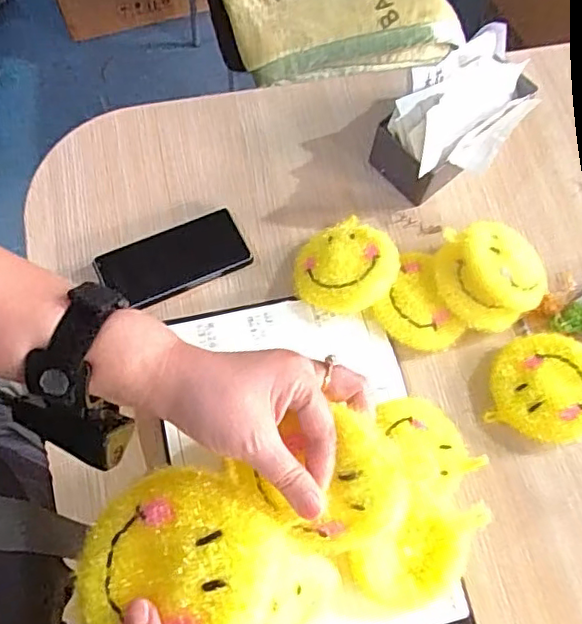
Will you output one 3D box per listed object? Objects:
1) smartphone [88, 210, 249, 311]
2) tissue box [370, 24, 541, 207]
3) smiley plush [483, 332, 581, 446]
[{"bbox_3d":[-0.130,-0.058,0.666,0.159,0.011,0.075,-22,72,-12],"label":"smartphone"},{"bbox_3d":[0.195,-0.222,0.699,0.189,0.092,0.122,-34,74,-14],"label":"tissue box"},{"bbox_3d":[0.272,0.080,0.630,0.111,0.032,0.110,1,69,-2],"label":"smiley plush"}]

